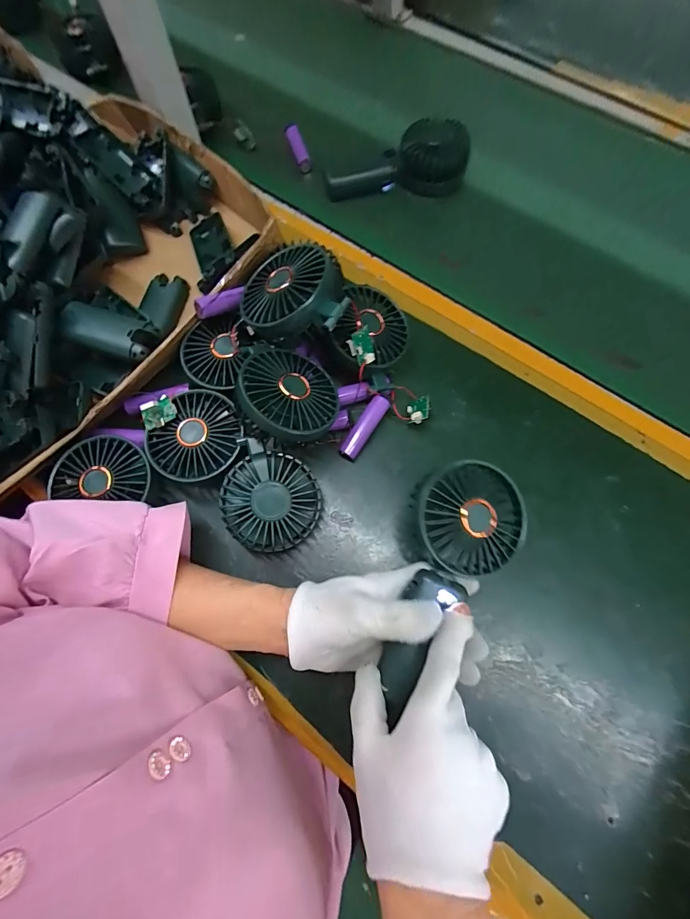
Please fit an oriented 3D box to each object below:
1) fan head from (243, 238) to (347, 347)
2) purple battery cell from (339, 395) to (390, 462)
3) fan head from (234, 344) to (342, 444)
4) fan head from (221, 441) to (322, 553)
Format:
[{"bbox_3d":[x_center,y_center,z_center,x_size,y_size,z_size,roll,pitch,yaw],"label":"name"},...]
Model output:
[{"bbox_3d":[-0.043,-0.144,0.326,0.099,0.039,0.099,3,75,23],"label":"fan head"},{"bbox_3d":[0.019,-0.030,0.366,0.018,0.022,0.069,33,76,11],"label":"purple battery cell"},{"bbox_3d":[-0.051,-0.054,0.321,0.088,0.031,0.083,29,54,-12],"label":"fan head"},{"bbox_3d":[-0.064,0.036,0.329,0.082,0.056,0.085,0,73,1],"label":"fan head"}]

